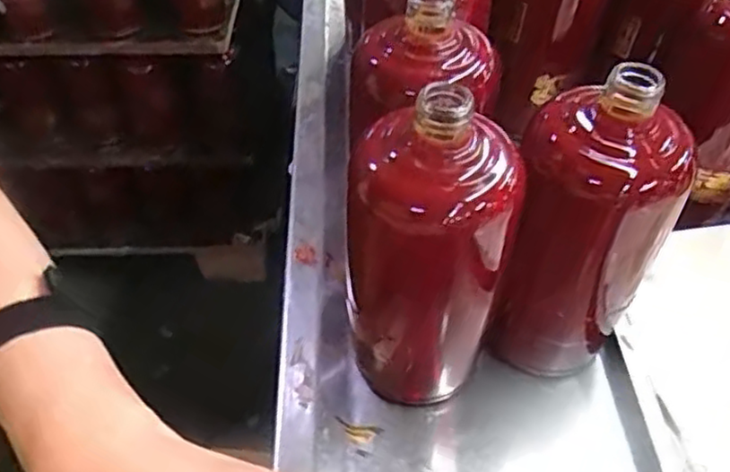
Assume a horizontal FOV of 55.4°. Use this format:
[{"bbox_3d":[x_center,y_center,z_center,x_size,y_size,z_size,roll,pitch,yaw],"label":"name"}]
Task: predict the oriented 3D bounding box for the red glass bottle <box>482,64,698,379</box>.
[{"bbox_3d":[0.118,-0.001,0.374,0.079,0.175,0.067,17,48,15],"label":"red glass bottle"}]

